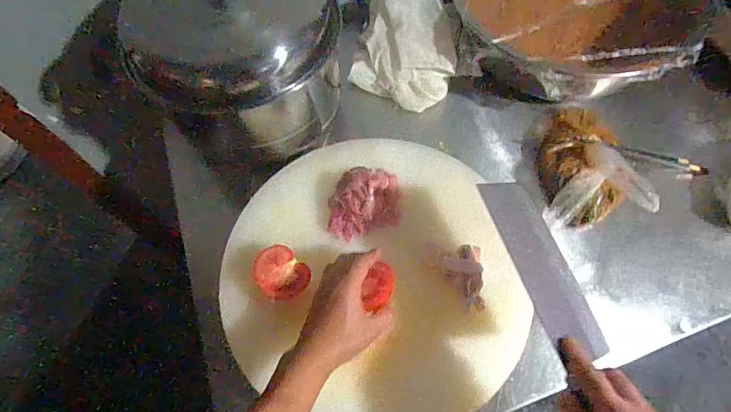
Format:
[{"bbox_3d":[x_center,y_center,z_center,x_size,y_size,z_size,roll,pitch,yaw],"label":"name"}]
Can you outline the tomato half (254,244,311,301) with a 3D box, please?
[{"bbox_3d":[-0.109,0.090,0.556,0.067,0.042,0.058,37,71,18],"label":"tomato half"}]

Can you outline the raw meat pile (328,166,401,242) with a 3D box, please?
[{"bbox_3d":[-0.002,-0.010,0.599,0.102,0.043,0.098,-4,64,0],"label":"raw meat pile"}]

